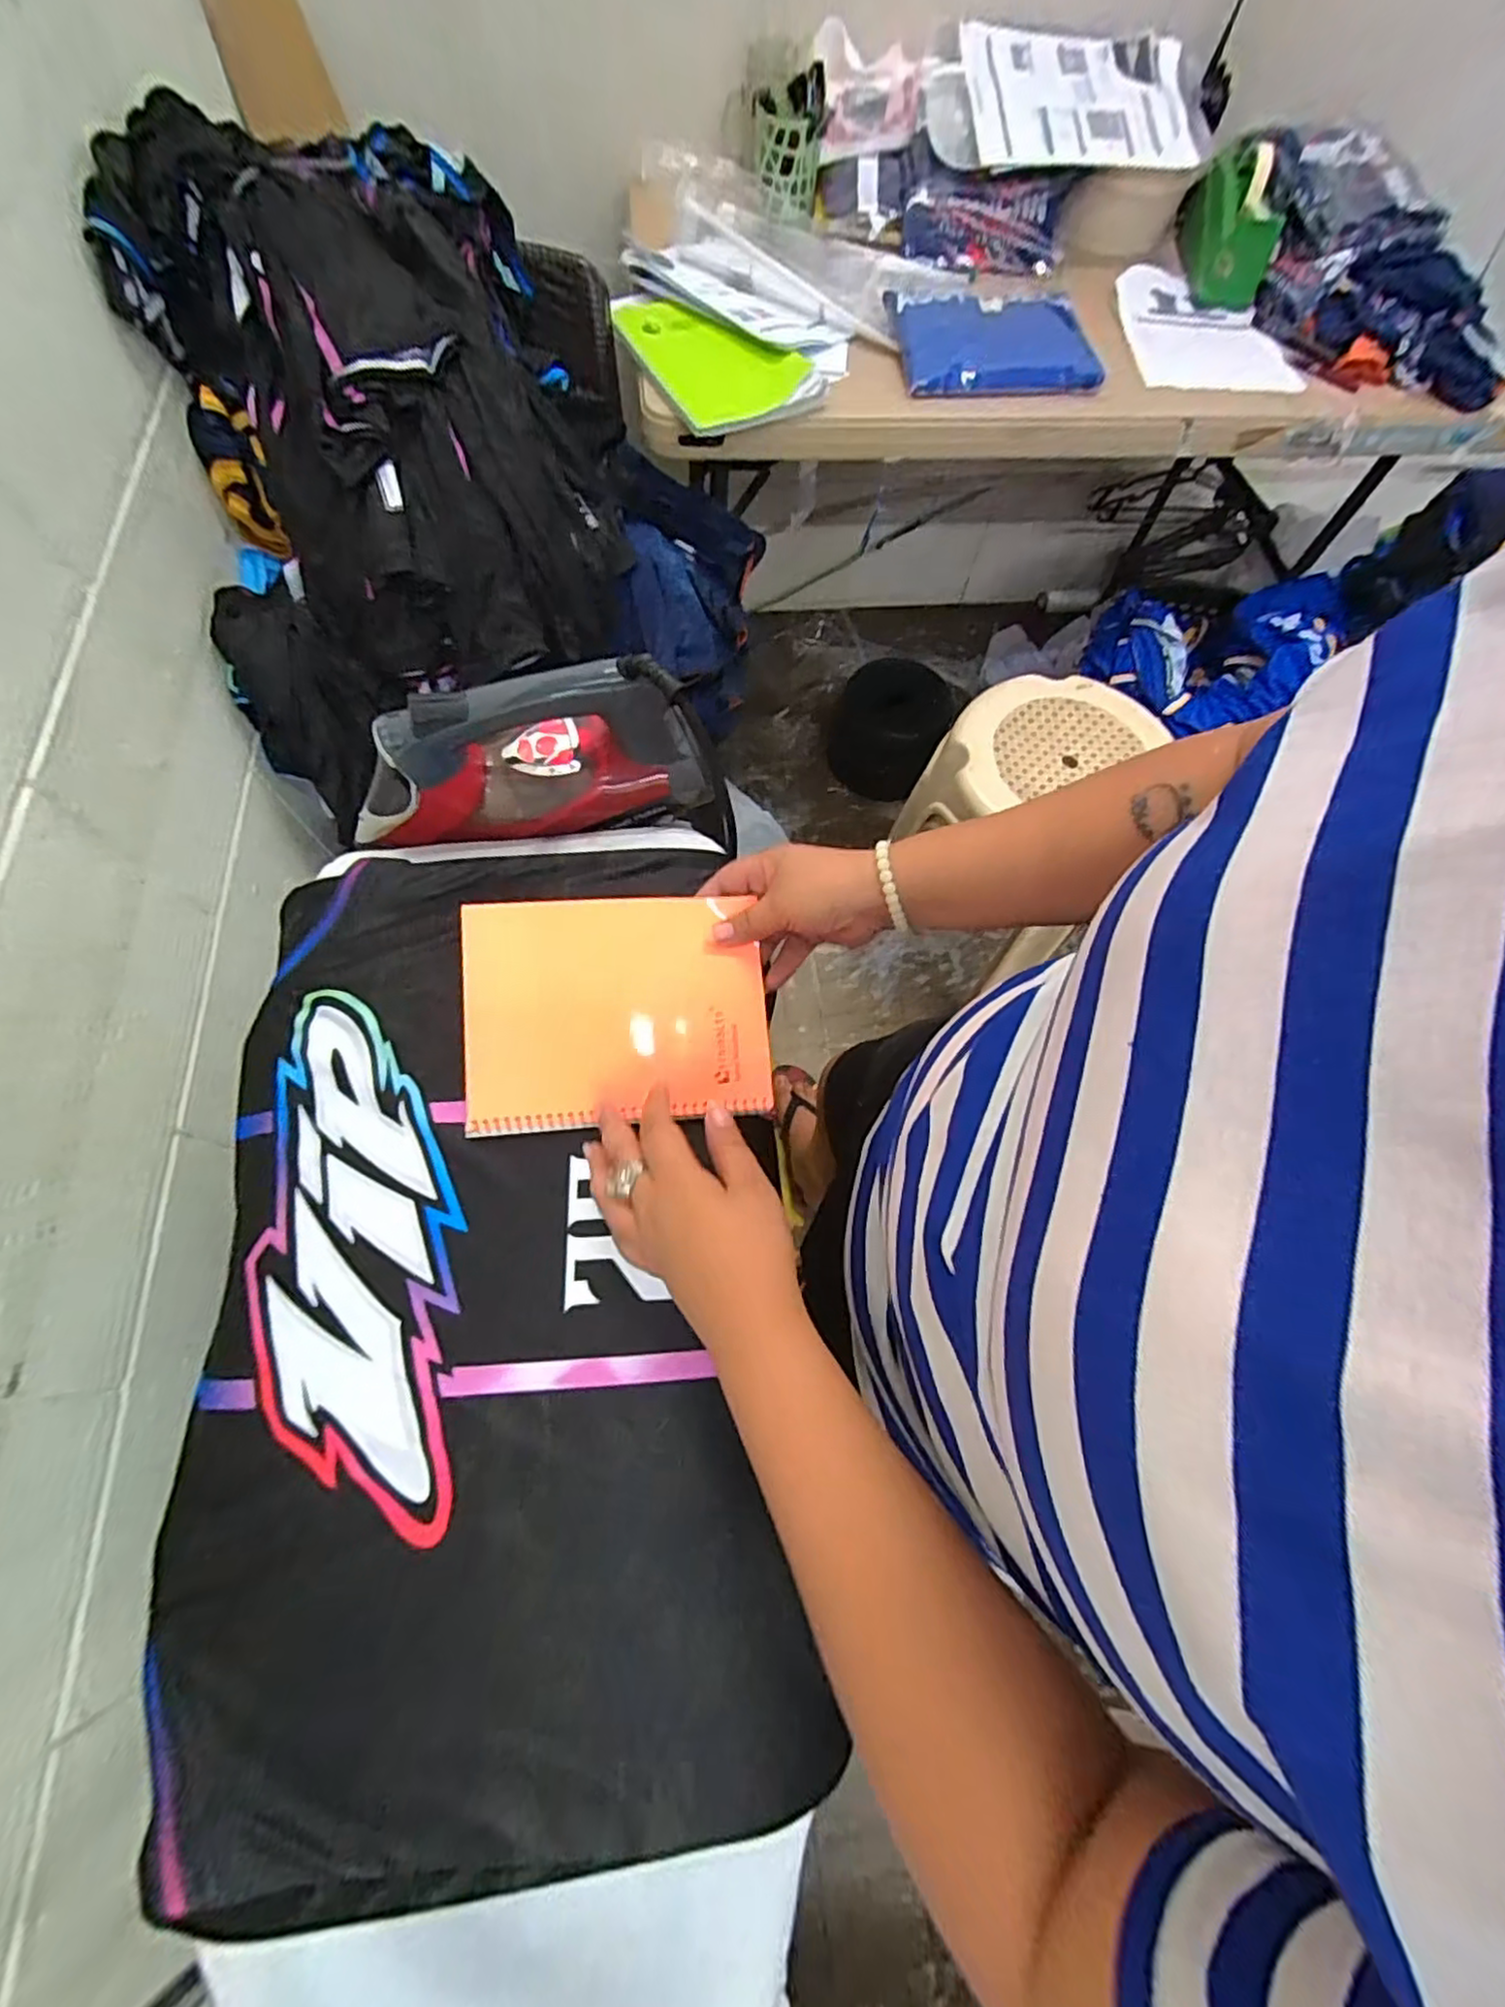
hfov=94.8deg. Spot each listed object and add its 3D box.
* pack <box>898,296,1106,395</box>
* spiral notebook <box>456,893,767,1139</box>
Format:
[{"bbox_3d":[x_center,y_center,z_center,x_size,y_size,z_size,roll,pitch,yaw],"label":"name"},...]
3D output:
[{"bbox_3d":[0.305,-0.834,0.871,0.242,0.035,0.170,-4,67,-5],"label":"pack"},{"bbox_3d":[-0.090,0.003,0.469,0.196,0.011,0.148,-3,85,-7],"label":"spiral notebook"}]

